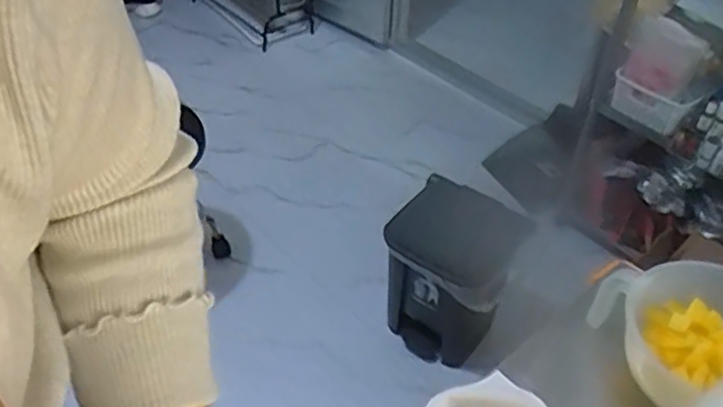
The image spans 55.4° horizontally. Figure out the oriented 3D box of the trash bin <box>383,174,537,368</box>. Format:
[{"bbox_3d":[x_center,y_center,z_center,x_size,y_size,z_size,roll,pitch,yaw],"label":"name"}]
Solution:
[{"bbox_3d":[0.199,0.156,1.538,0.261,0.307,0.274,19,44,17],"label":"trash bin"}]

